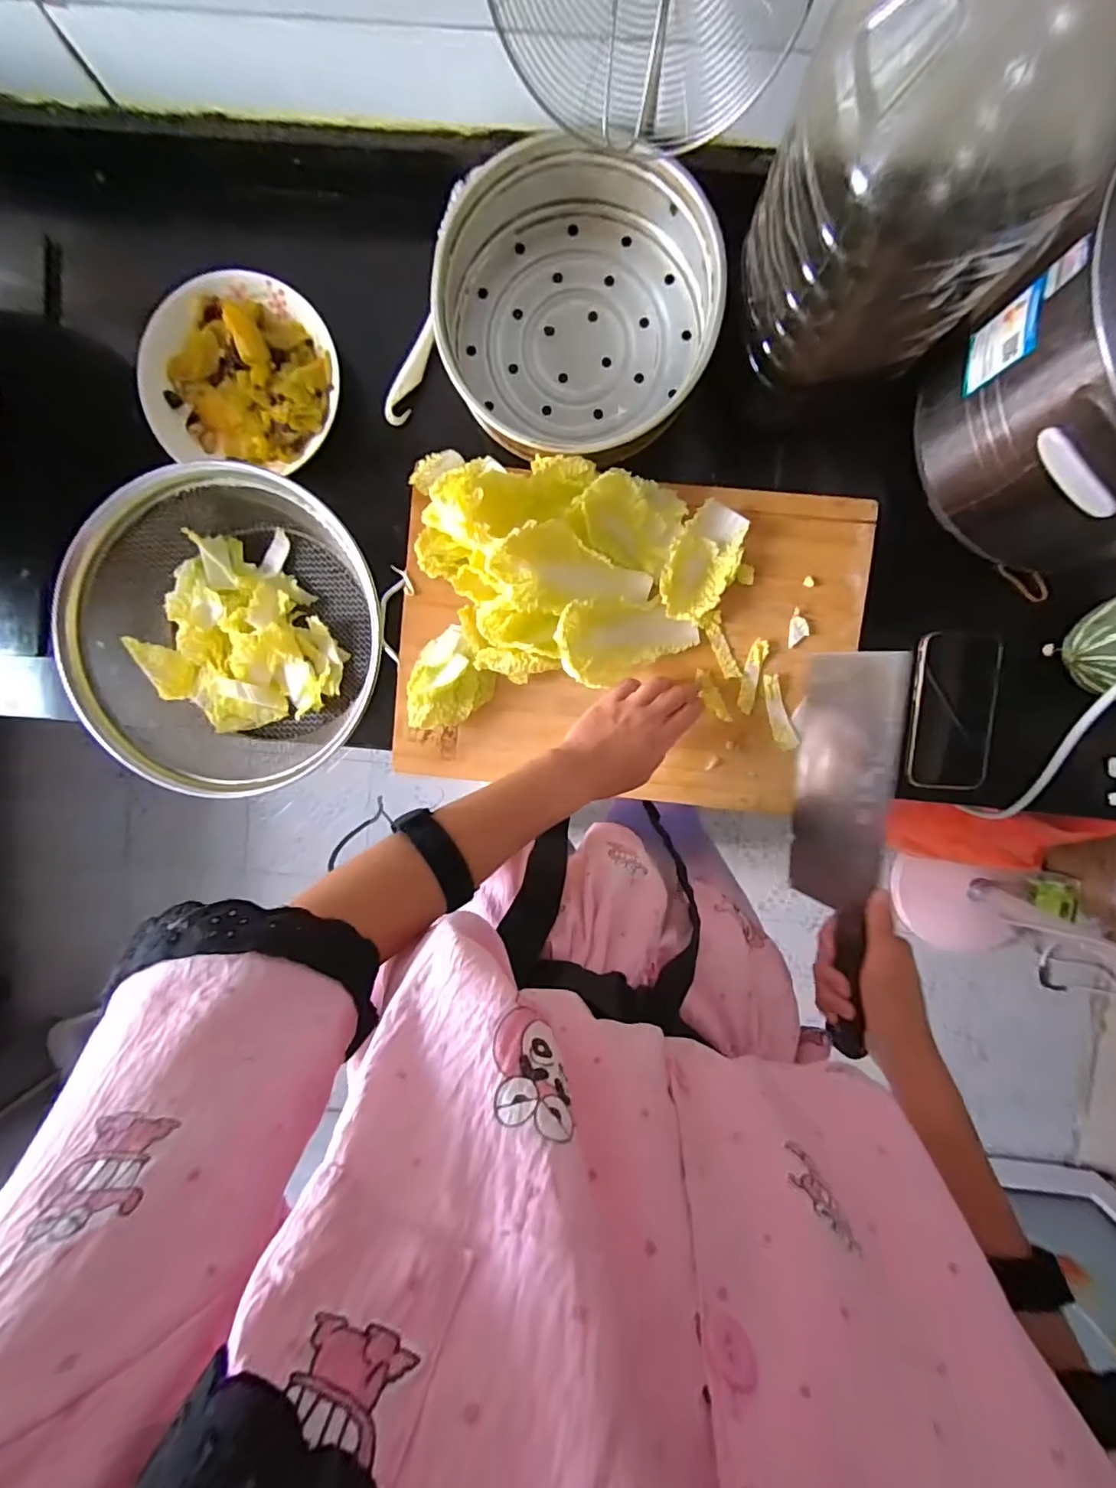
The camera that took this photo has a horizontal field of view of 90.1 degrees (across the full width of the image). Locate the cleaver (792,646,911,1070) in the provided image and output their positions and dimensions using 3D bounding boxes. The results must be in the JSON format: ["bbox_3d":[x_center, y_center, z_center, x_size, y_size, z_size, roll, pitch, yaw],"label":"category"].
[{"bbox_3d":[0.226,0.080,0.449,0.025,0.095,0.298,-2,97,-17],"label":"cleaver"}]

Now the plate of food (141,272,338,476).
[{"bbox_3d":[-0.286,-0.333,0.501,0.166,0.038,0.153,0,95,1],"label":"plate of food"}]

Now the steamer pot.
[{"bbox_3d":[0.016,-0.365,0.484,0.223,0.074,0.231,0,95,1],"label":"steamer pot"}]

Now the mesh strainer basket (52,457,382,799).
[{"bbox_3d":[-0.282,-0.098,0.506,0.255,0.101,0.256,0,95,1],"label":"mesh strainer basket"}]

